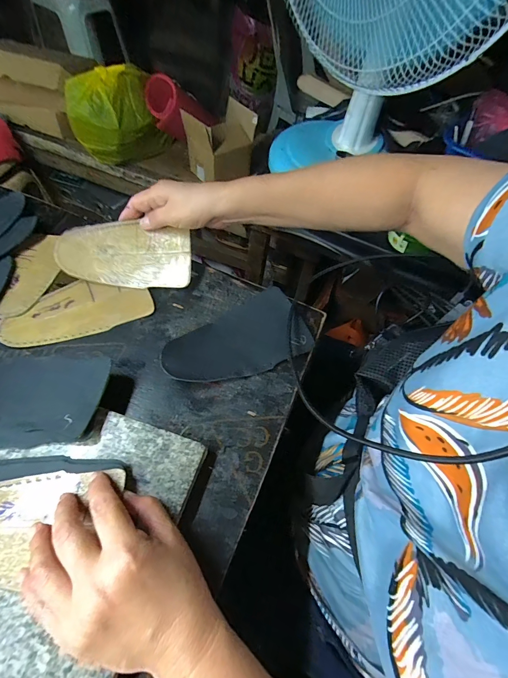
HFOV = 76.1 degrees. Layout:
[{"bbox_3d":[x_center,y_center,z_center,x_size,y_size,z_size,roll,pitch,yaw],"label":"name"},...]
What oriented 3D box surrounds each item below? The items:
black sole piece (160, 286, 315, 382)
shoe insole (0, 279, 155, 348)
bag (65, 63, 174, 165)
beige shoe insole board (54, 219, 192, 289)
[{"bbox_3d":[-0.020,0.004,0.371,0.163,0.026,0.088,-23,63,-17],"label":"black sole piece"},{"bbox_3d":[-0.209,-0.036,0.385,0.163,0.005,0.078,-20,63,-15],"label":"shoe insole"},{"bbox_3d":[-0.360,-0.597,0.886,0.229,0.192,0.147,-36,68,-22],"label":"bag"},{"bbox_3d":[-0.156,-0.105,0.401,0.155,0.011,0.077,7,88,-4],"label":"beige shoe insole board"}]

